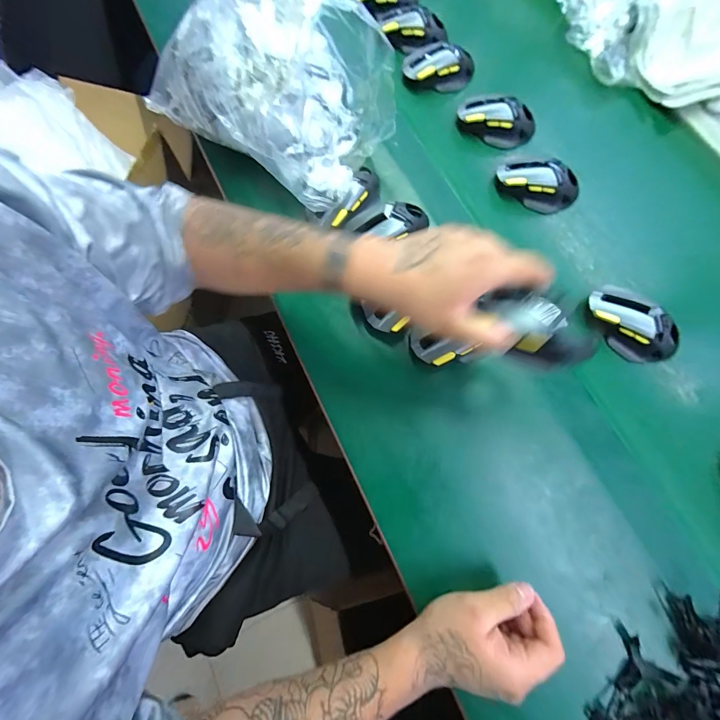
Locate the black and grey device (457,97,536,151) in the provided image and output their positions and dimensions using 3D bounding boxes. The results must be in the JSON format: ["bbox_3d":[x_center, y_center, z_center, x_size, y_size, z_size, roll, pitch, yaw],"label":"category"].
[{"bbox_3d":[0.207,-0.364,0.517,0.116,0.041,0.054,21,76,6],"label":"black and grey device"}]

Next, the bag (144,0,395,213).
[{"bbox_3d":[-0.124,-0.366,0.428,0.345,0.155,0.173,36,77,6],"label":"bag"}]

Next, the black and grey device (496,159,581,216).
[{"bbox_3d":[0.254,-0.248,0.483,0.115,0.041,0.048,14,76,0],"label":"black and grey device"}]

